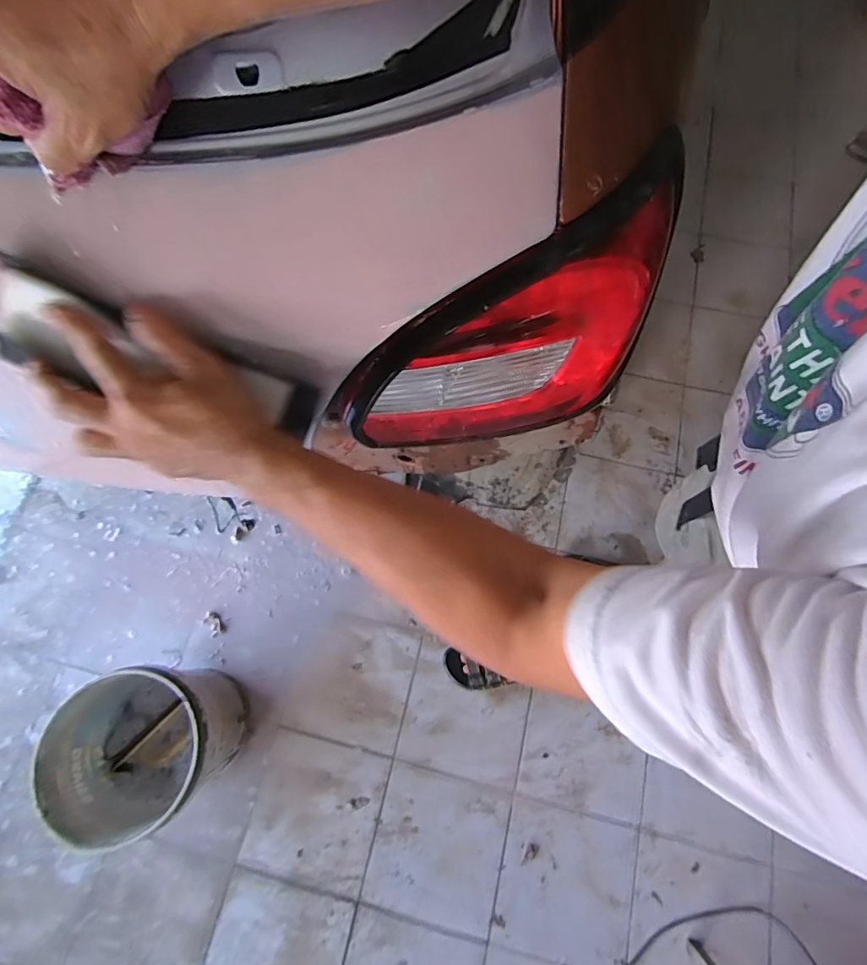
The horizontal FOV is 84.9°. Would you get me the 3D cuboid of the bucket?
[{"bbox_3d":[-0.576,0.549,1.014,0.302,0.306,0.275,0,72,0],"label":"bucket"}]

